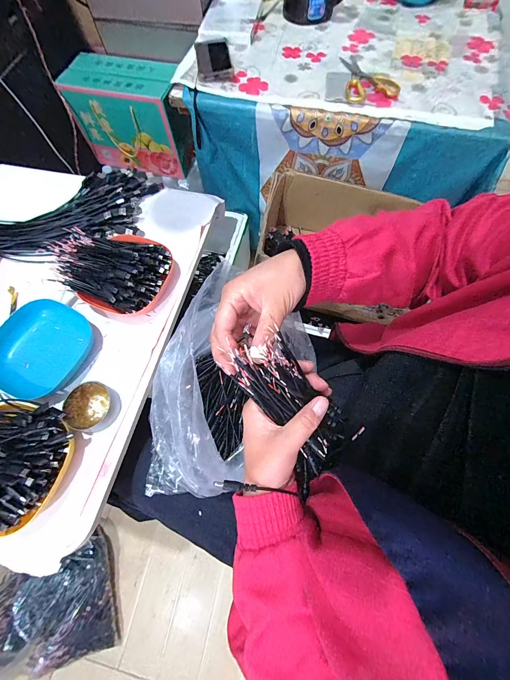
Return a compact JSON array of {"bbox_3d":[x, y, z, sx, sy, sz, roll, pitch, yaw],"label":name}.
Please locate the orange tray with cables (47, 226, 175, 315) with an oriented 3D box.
[{"bbox_3d":[-0.220,-0.115,0.437,0.178,0.075,0.128,17,70,8],"label":"orange tray with cables"}]

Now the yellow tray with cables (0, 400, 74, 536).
[{"bbox_3d":[-0.324,0.141,0.347,0.183,0.069,0.136,12,70,6],"label":"yellow tray with cables"}]

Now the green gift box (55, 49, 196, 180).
[{"bbox_3d":[-0.362,-0.685,0.888,0.343,0.231,0.163,16,70,8],"label":"green gift box"}]

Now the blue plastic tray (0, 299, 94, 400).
[{"bbox_3d":[-0.321,0.011,0.421,0.126,0.027,0.139,26,72,11],"label":"blue plastic tray"}]

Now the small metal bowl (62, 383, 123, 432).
[{"bbox_3d":[-0.221,0.090,0.385,0.063,0.024,0.060,-1,69,1],"label":"small metal bowl"}]

